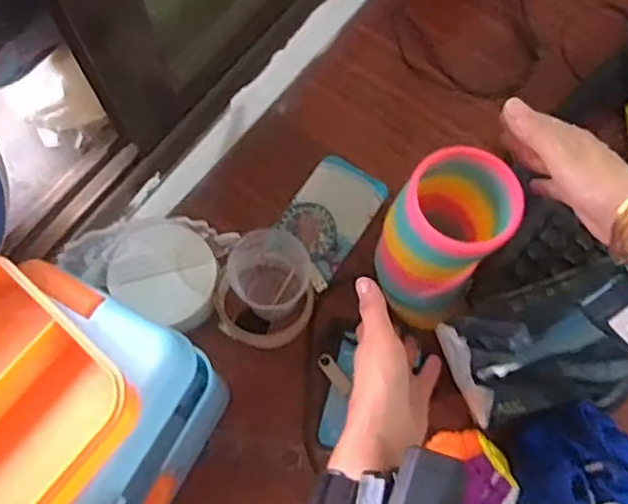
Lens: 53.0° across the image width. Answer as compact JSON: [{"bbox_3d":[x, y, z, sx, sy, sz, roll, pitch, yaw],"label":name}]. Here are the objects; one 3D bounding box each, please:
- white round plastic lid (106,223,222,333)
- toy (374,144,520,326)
[{"bbox_3d":[-0.126,0.018,0.549,0.089,0.028,0.080,26,72,8],"label":"white round plastic lid"},{"bbox_3d":[0.105,-0.011,0.511,0.099,0.130,0.087,-41,76,-14],"label":"toy"}]

